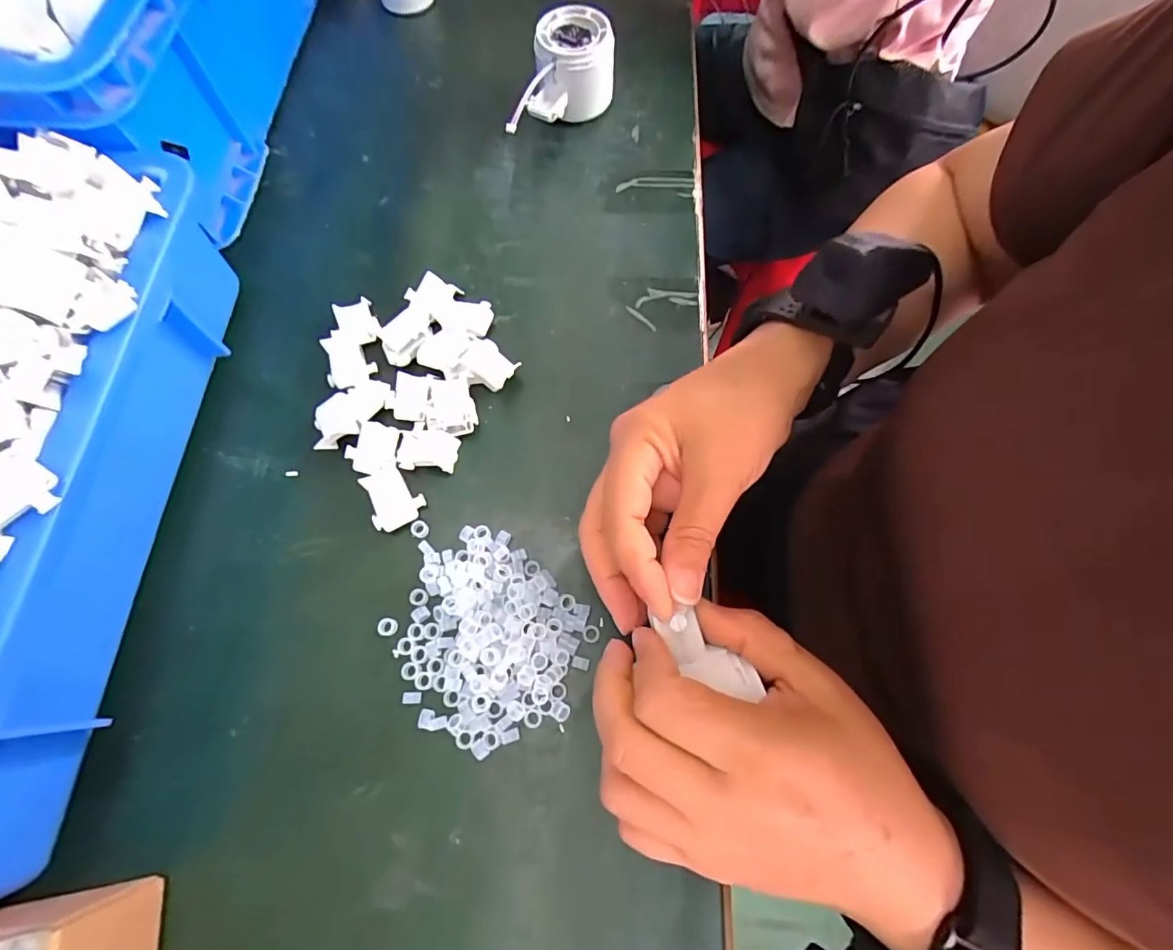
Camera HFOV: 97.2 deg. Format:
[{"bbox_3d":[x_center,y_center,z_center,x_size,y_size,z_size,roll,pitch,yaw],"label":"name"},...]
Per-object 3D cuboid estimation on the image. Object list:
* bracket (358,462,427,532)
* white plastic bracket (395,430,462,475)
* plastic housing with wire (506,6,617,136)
[{"bbox_3d":[-0.110,0.012,0.294,0.029,0.009,0.034,-27,71,-9],"label":"bracket"},{"bbox_3d":[-0.094,-0.014,0.305,0.033,0.006,0.024,5,69,3],"label":"white plastic bracket"},{"bbox_3d":[-0.030,-0.294,0.390,0.104,0.058,0.046,-40,73,-13],"label":"plastic housing with wire"}]

